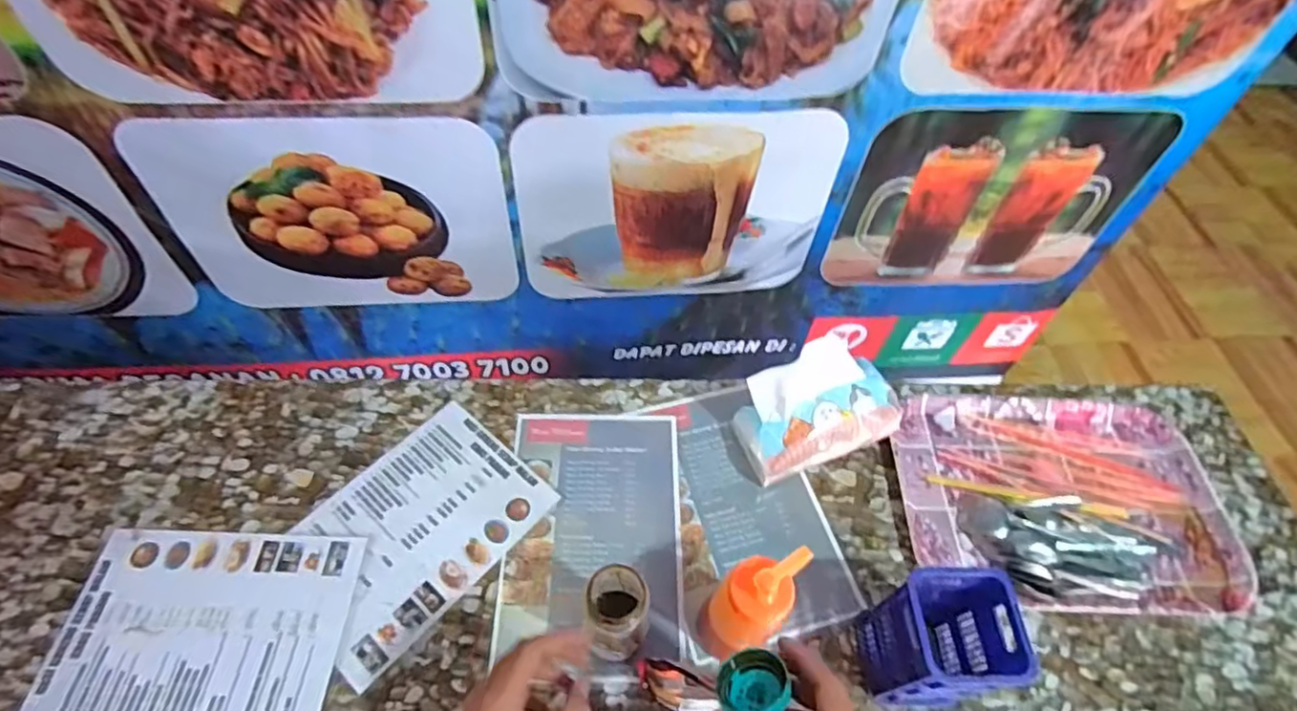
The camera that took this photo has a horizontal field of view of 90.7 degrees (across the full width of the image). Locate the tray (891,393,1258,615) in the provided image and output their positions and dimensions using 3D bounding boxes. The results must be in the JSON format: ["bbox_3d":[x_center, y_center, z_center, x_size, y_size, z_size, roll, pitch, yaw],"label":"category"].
[{"bbox_3d":[0.537,0.179,0.828,0.413,0.035,0.281,3,54,0],"label":"tray"}]

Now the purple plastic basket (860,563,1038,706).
[{"bbox_3d":[0.293,0.290,0.656,0.100,0.165,0.102,-2,54,-4],"label":"purple plastic basket"}]

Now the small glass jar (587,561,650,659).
[{"bbox_3d":[-0.032,0.268,0.658,0.060,0.160,0.072,11,55,5],"label":"small glass jar"}]

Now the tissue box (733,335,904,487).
[{"bbox_3d":[0.219,0.070,0.824,0.201,0.134,0.110,-16,57,-14],"label":"tissue box"}]

